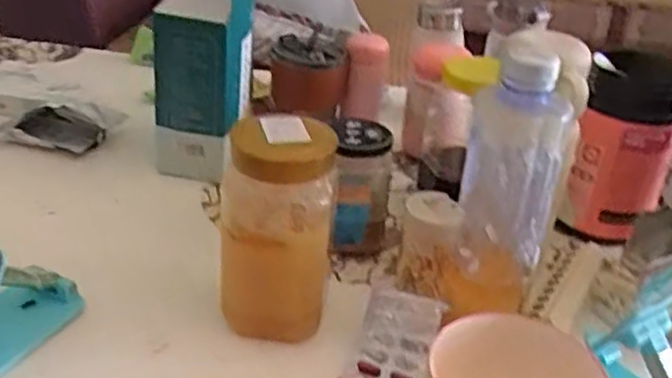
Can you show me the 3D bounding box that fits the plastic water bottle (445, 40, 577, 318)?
[{"bbox_3d":[0.117,0.006,0.478,0.062,0.208,0.054,12,30,13],"label":"plastic water bottle"}]

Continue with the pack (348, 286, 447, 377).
[{"bbox_3d":[0.042,0.117,0.510,0.057,0.016,0.093,13,53,13],"label":"pack"}]

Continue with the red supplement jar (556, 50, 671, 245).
[{"bbox_3d":[0.277,-0.047,0.673,0.085,0.167,0.095,14,31,17],"label":"red supplement jar"}]

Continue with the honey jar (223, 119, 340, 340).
[{"bbox_3d":[-0.043,0.028,0.510,0.076,0.151,0.069,2,30,-4],"label":"honey jar"}]

